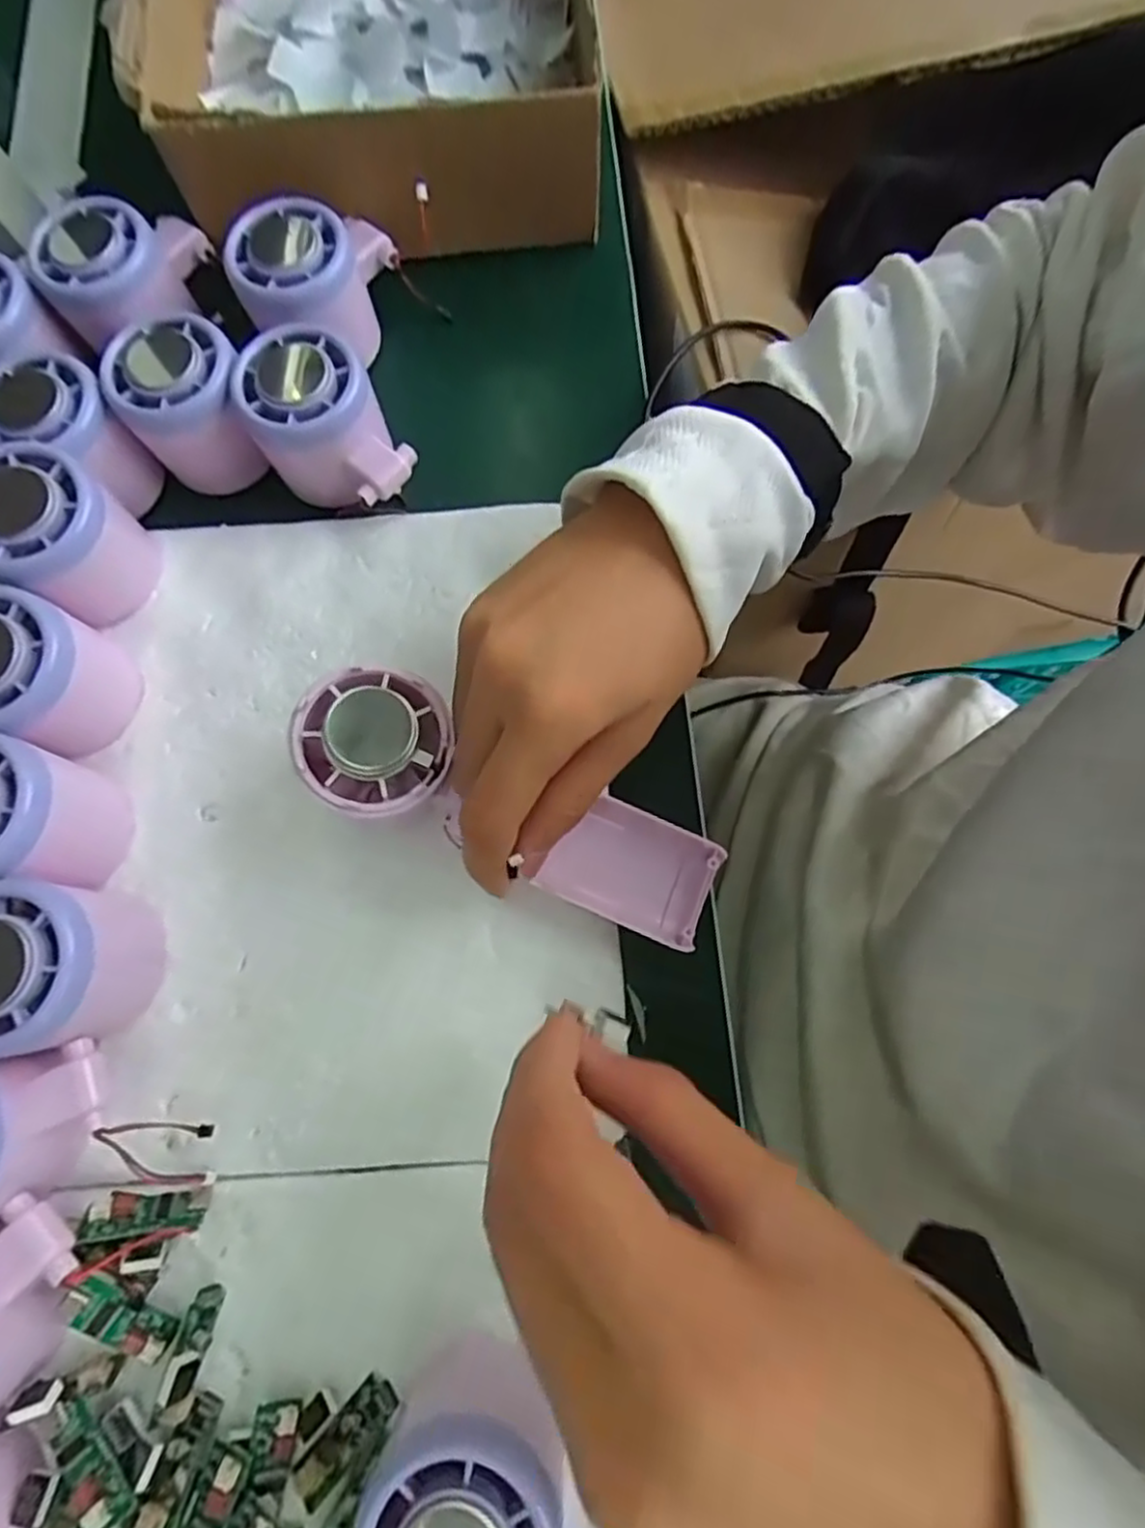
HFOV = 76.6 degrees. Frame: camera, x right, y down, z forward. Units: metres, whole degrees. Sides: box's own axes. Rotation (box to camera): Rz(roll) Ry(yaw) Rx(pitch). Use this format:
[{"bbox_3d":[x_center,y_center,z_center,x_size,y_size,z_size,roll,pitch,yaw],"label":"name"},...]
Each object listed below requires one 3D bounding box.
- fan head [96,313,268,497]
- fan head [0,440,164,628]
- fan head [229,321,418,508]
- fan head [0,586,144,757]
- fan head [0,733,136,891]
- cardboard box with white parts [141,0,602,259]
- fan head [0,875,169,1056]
[{"bbox_3d":[-0.169,-0.159,0.323,0.051,0.052,0.053,0,76,1],"label":"fan head"},{"bbox_3d":[-0.209,-0.091,0.299,0.047,0.063,0.053,30,78,8],"label":"fan head"},{"bbox_3d":[-0.108,-0.144,0.317,0.055,0.050,0.069,-32,77,-6],"label":"fan head"},{"bbox_3d":[-0.213,-0.035,0.288,0.046,0.057,0.054,20,77,6],"label":"fan head"},{"bbox_3d":[-0.208,0.021,0.272,0.052,0.056,0.053,0,76,1],"label":"fan head"},{"bbox_3d":[-0.095,-0.359,0.362,0.196,0.075,0.195,-6,76,0],"label":"cardboard box with white parts"},{"bbox_3d":[-0.185,0.072,0.256,0.050,0.059,0.057,7,76,3],"label":"fan head"}]

